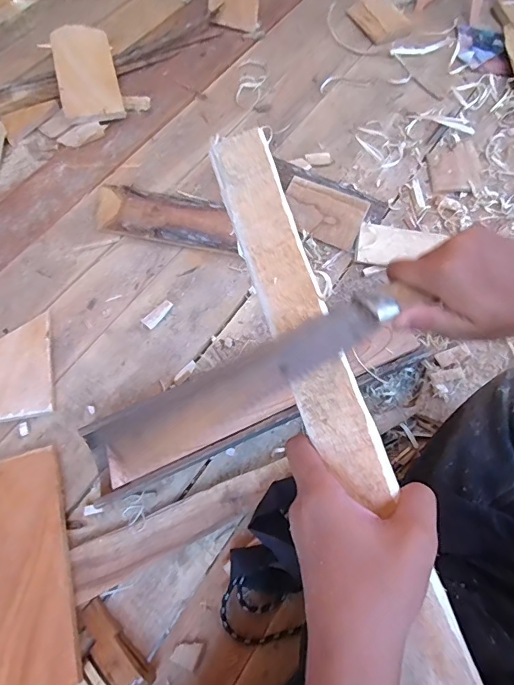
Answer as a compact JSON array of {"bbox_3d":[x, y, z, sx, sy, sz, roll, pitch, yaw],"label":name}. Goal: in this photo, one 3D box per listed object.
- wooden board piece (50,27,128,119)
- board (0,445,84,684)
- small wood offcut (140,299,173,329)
[{"bbox_3d":[-0.287,-0.456,0.727,0.097,0.018,0.206,-14,72,-12],"label":"wooden board piece"},{"bbox_3d":[-0.242,0.230,0.446,0.089,0.020,0.231,-10,65,-19],"label":"board"},{"bbox_3d":[-0.135,-0.040,0.592,0.018,0.007,0.048,34,70,12],"label":"small wood offcut"}]

